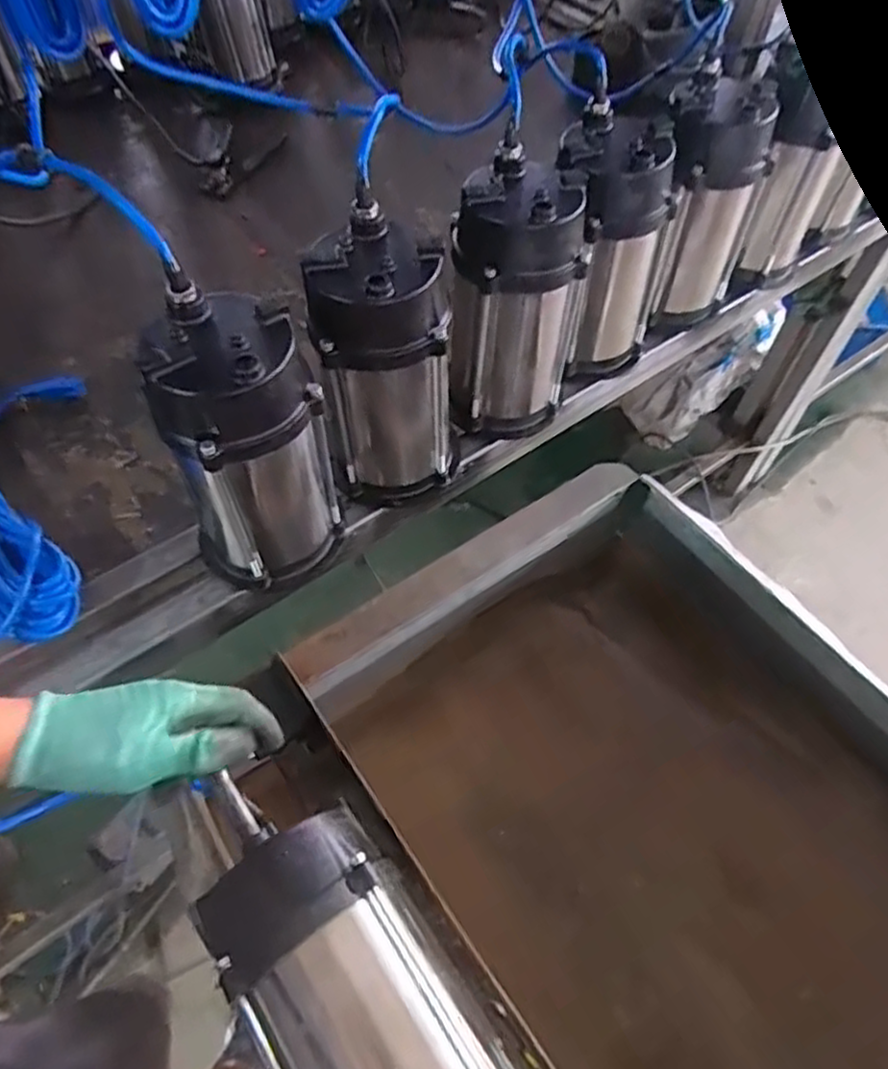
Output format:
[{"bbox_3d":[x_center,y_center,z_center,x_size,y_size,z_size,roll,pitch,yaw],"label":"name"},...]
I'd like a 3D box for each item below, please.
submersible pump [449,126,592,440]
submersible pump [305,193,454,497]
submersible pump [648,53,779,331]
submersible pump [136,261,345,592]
[{"bbox_3d":[0.070,-0.229,0.726,0.124,0.249,0.111,-1,56,-2],"label":"submersible pump"},{"bbox_3d":[-0.061,-0.145,0.660,0.112,0.249,0.121,-33,63,-22],"label":"submersible pump"},{"bbox_3d":[0.295,-0.373,0.831,0.121,0.256,0.112,22,58,13],"label":"submersible pump"},{"bbox_3d":[-0.171,-0.066,0.617,0.116,0.270,0.119,31,60,18],"label":"submersible pump"}]

